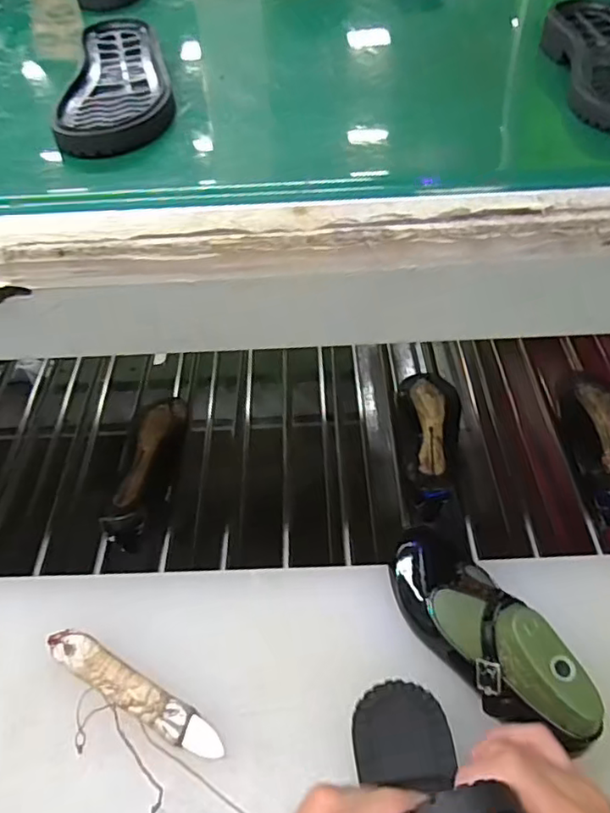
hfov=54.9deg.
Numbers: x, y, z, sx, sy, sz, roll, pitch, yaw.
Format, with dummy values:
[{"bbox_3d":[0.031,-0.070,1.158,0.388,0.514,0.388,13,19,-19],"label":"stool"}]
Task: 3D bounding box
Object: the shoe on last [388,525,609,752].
[{"bbox_3d":[0.137,0.169,0.460,0.067,0.068,0.199,-26,36,-18],"label":"shoe on last"}]

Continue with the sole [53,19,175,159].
[{"bbox_3d":[-0.148,-0.261,0.472,0.078,0.026,0.220,-9,49,-4],"label":"sole"}]

